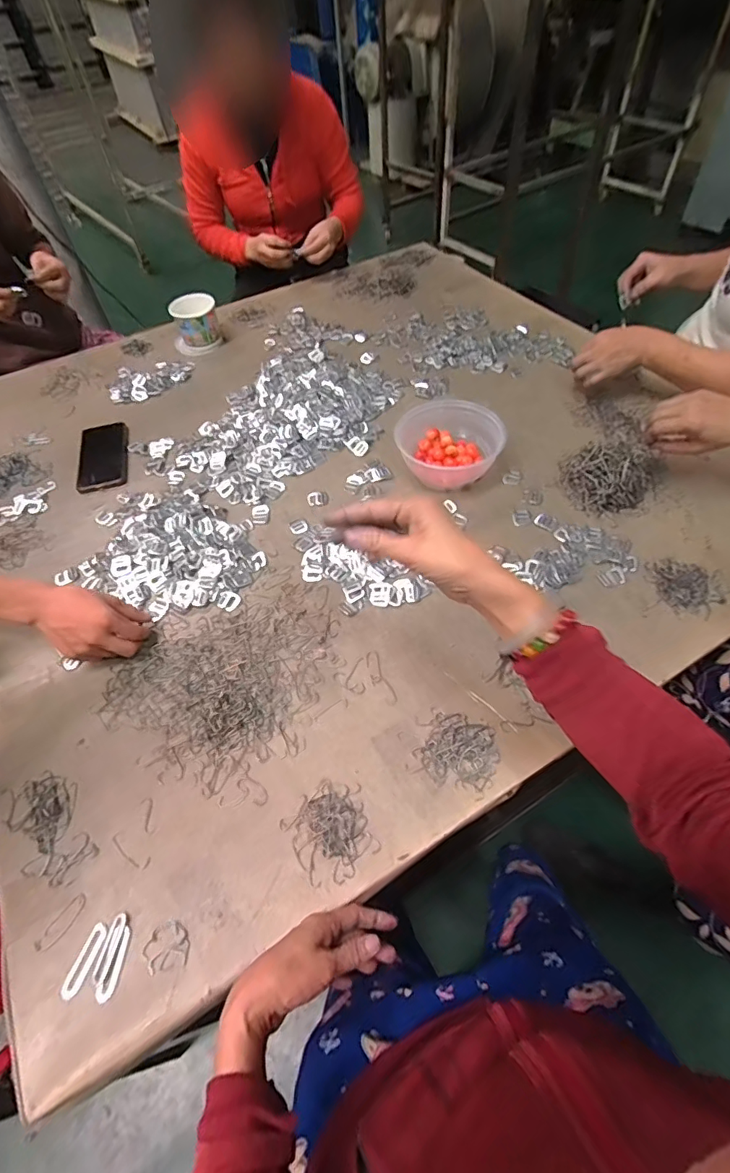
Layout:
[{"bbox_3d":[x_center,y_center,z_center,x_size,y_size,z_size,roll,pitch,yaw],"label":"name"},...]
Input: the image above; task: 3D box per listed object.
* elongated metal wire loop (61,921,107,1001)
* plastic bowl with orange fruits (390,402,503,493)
[{"bbox_3d":[-0.252,0.337,0.445,0.016,0.004,0.054,10,55,12],"label":"elongated metal wire loop"},{"bbox_3d":[0.122,-0.222,0.777,0.139,0.073,0.135,-2,54,3],"label":"plastic bowl with orange fruits"}]

